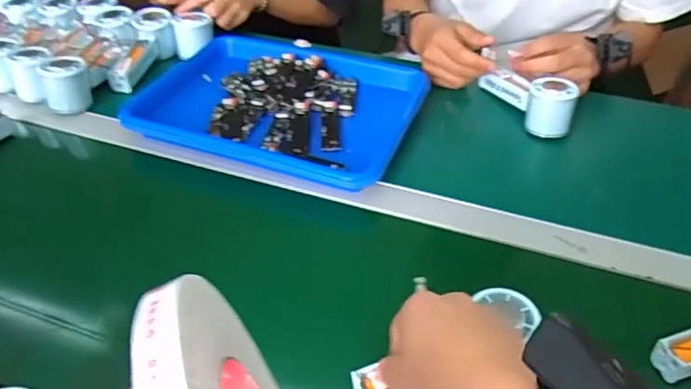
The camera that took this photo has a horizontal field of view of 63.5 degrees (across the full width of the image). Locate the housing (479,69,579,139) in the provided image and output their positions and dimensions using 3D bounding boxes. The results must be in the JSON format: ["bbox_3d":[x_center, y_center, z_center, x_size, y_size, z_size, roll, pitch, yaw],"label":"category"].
[{"bbox_3d":[0.236,-0.137,0.723,0.052,0.058,0.146,-14,45,-14],"label":"housing"}]

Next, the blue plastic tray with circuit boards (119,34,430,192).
[{"bbox_3d":[-0.085,-0.129,0.735,0.355,0.029,0.270,16,45,17],"label":"blue plastic tray with circuit boards"}]

